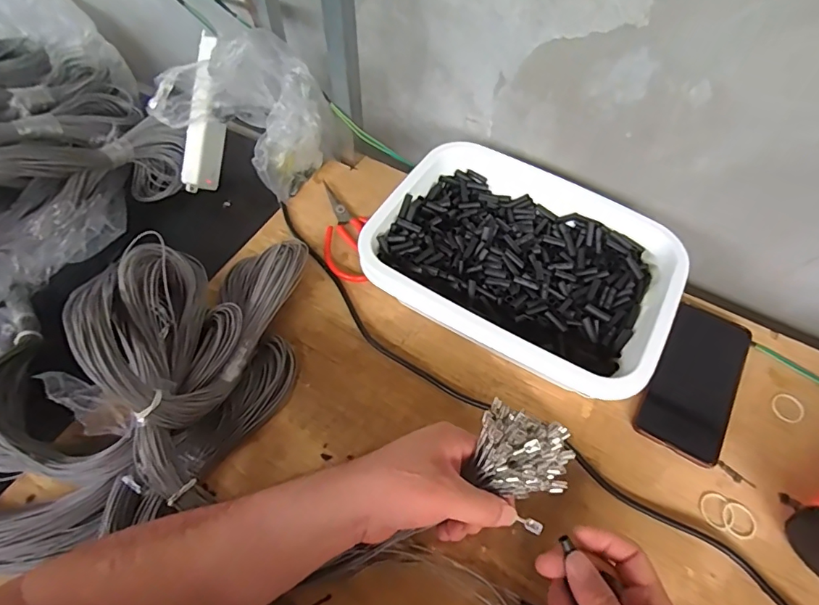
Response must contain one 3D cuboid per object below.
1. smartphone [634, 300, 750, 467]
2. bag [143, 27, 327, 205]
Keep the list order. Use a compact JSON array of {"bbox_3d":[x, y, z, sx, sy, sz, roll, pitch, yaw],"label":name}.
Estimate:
[{"bbox_3d":[0.284,0.078,0.472,0.078,0.010,0.150,28,71,11],"label":"smartphone"},{"bbox_3d":[-0.207,-0.241,0.590,0.202,0.160,0.113,28,62,16],"label":"bag"}]

